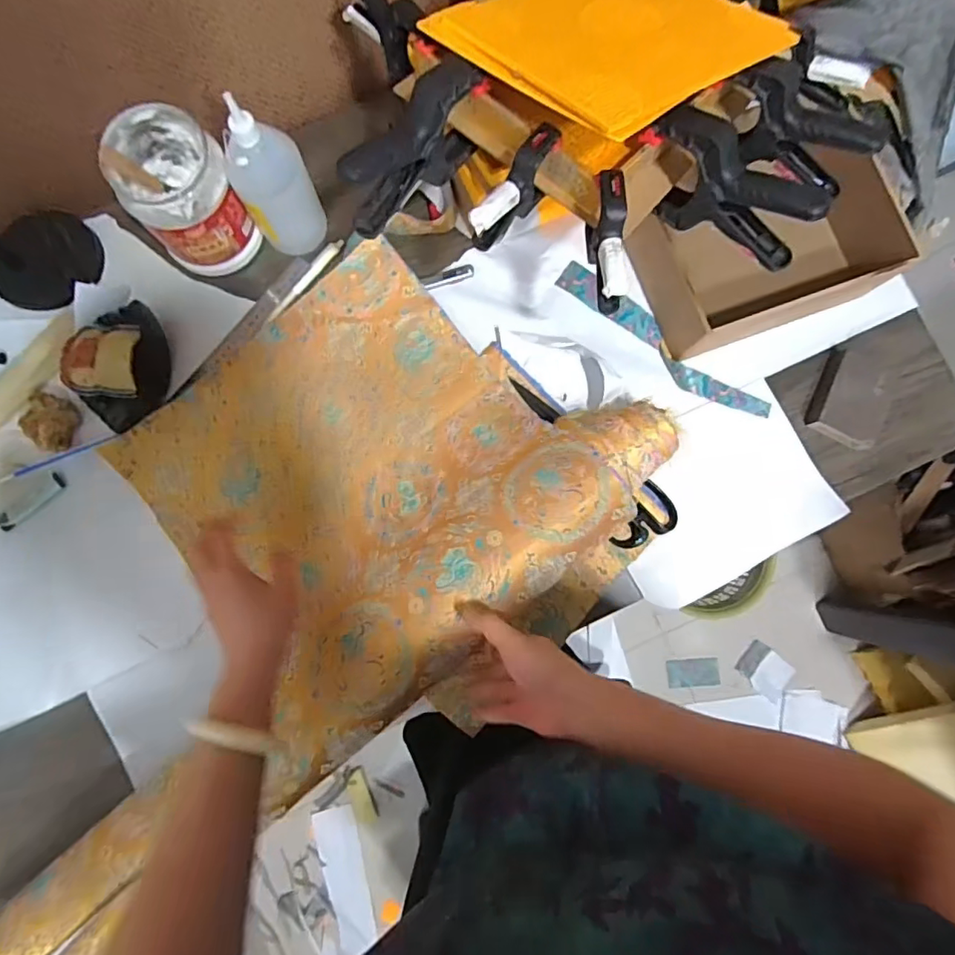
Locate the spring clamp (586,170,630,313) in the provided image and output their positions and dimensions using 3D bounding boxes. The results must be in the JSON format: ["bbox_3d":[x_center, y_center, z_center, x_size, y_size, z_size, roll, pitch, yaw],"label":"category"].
[{"bbox_3d":[0.105,-0.196,0.449,0.026,0.038,0.108,-2,84,-3],"label":"spring clamp"}]

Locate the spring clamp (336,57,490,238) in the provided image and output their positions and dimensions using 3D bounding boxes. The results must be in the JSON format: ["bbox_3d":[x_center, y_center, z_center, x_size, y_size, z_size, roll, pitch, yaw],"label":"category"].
[{"bbox_3d":[-0.059,-0.286,0.479,0.046,0.087,0.152,44,84,3],"label":"spring clamp"}]

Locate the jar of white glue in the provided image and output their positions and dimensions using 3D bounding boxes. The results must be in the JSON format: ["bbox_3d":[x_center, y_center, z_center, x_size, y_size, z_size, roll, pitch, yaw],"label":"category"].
[{"bbox_3d":[-0.311,-0.304,0.587,0.109,0.124,0.108,0,84,-1],"label":"jar of white glue"}]

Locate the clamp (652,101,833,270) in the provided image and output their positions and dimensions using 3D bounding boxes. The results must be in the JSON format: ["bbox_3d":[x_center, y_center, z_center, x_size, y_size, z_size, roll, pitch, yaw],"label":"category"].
[{"bbox_3d":[0.212,-0.243,0.466,0.152,0.092,0.033,41,84,2],"label":"clamp"}]

